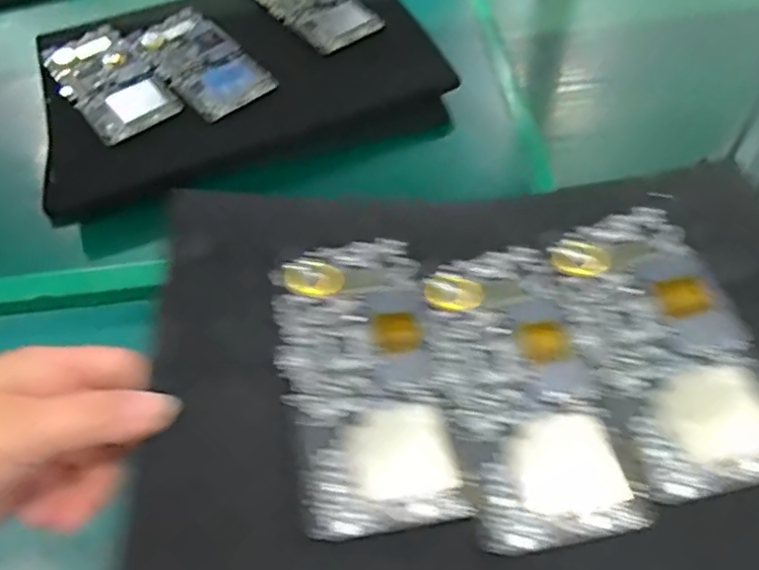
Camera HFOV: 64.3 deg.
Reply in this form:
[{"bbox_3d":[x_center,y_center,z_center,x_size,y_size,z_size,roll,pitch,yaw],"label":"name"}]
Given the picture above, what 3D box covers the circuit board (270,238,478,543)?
[{"bbox_3d":[-0.009,0.042,0.299,0.076,0.004,0.153,-3,56,-12],"label":"circuit board"}]

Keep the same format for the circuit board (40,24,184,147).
[{"bbox_3d":[-0.247,-0.187,0.545,0.075,0.015,0.148,-36,59,-19],"label":"circuit board"}]

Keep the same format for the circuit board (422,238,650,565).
[{"bbox_3d":[0.069,0.049,0.301,0.074,0.010,0.152,-12,54,-4],"label":"circuit board"}]

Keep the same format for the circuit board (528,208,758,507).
[{"bbox_3d":[0.139,0.025,0.303,0.079,0.007,0.151,-9,54,-2],"label":"circuit board"}]

